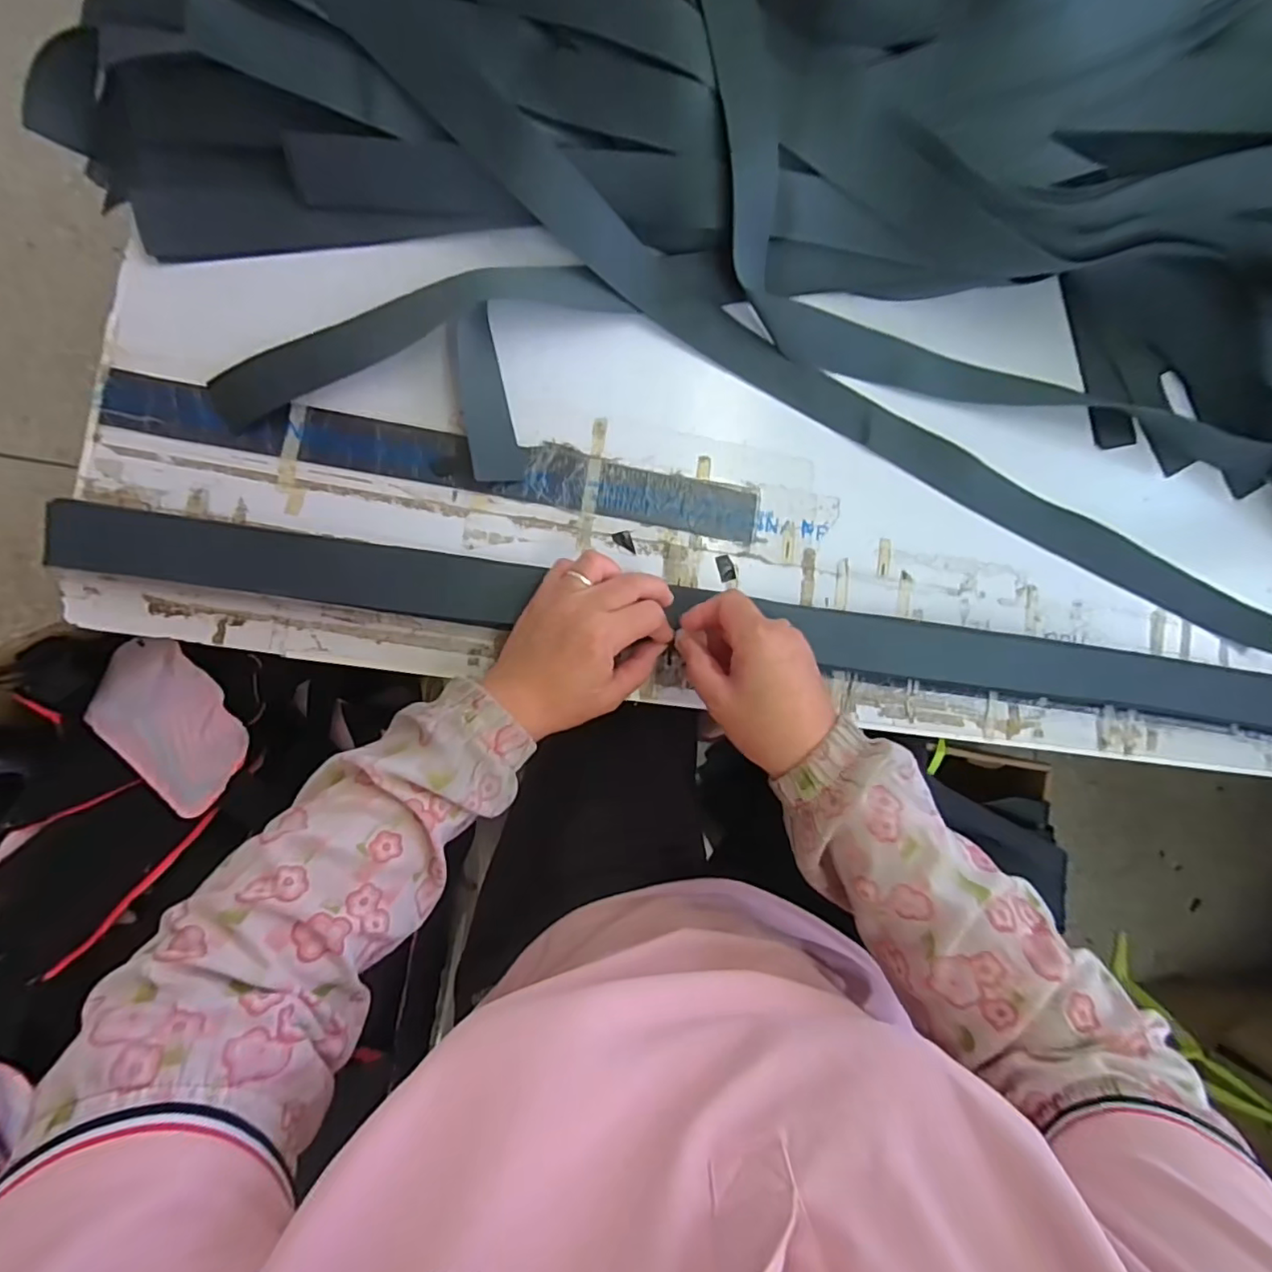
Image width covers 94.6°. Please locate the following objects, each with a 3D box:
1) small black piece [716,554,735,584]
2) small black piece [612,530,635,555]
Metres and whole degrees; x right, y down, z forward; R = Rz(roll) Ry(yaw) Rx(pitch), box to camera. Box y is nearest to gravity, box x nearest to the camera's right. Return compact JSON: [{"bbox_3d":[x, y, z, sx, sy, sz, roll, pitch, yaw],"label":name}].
[{"bbox_3d":[0.069,-0.052,0.450,0.013,0.004,0.020,-14,90,-9],"label":"small black piece"},{"bbox_3d":[-0.009,-0.069,0.439,0.013,0.004,0.018,-19,91,-9],"label":"small black piece"}]

